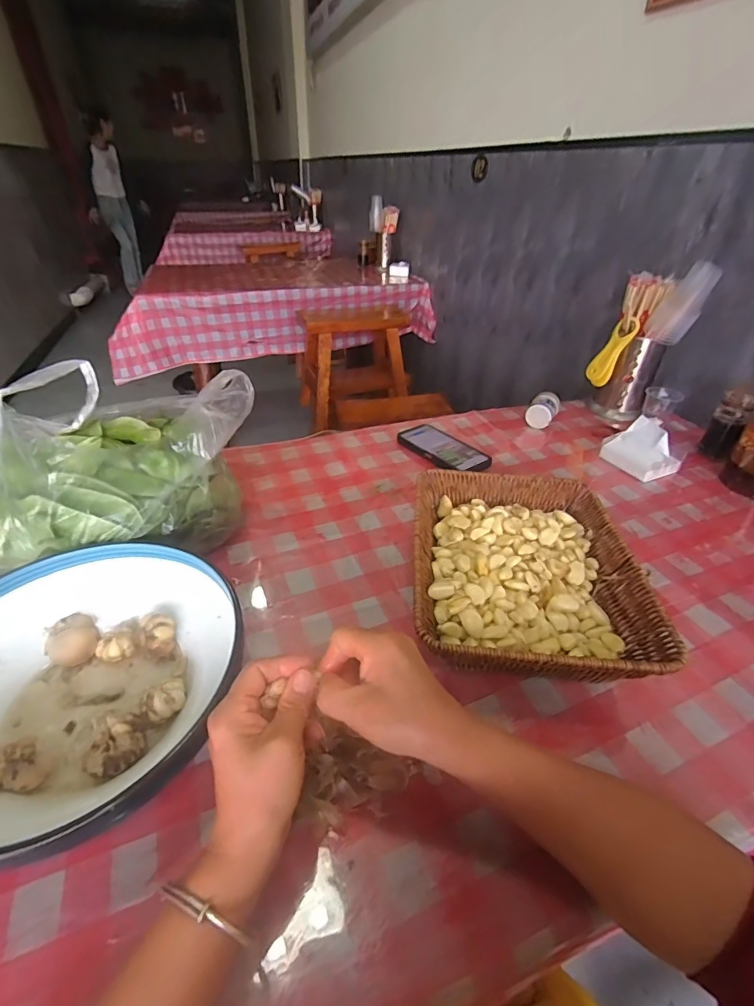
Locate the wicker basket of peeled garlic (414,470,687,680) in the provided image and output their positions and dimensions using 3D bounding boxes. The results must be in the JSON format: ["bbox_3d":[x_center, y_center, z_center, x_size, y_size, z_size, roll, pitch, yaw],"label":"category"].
[{"bbox_3d":[0.157,0.075,0.503,0.227,0.073,0.283,4,37,3],"label":"wicker basket of peeled garlic"}]

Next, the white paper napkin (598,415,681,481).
[{"bbox_3d":[0.442,-0.089,0.753,0.089,0.076,0.109,-23,44,-30],"label":"white paper napkin"}]

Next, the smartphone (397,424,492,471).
[{"bbox_3d":[0.111,-0.095,0.772,0.084,0.015,0.158,-25,45,-31],"label":"smartphone"}]

